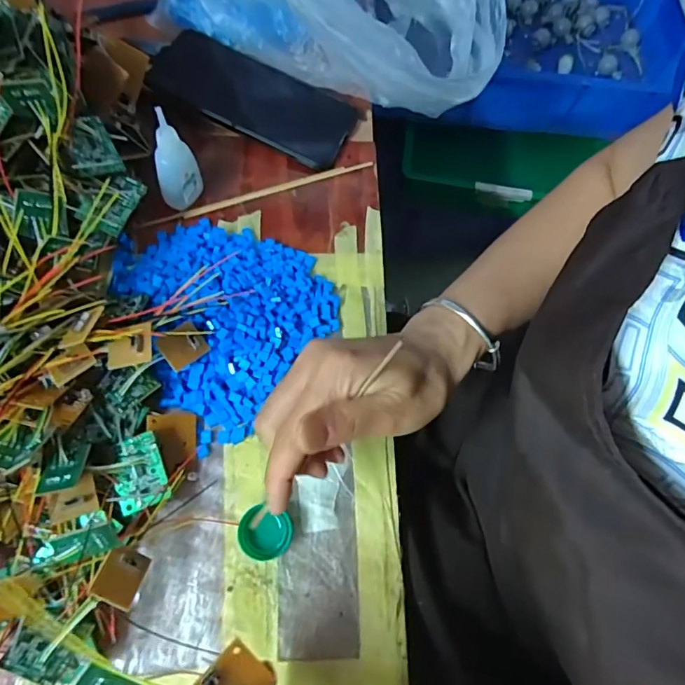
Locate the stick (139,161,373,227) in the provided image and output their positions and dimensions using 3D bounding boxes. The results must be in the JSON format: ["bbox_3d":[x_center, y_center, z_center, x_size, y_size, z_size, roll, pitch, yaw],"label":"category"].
[{"bbox_3d":[-0.068,-0.127,0.406,0.197,0.006,0.010,-19,71,-11],"label":"stick"}]

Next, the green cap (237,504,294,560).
[{"bbox_3d":[-0.048,0.117,0.298,0.031,0.014,0.029,1,68,-3],"label":"green cap"}]

